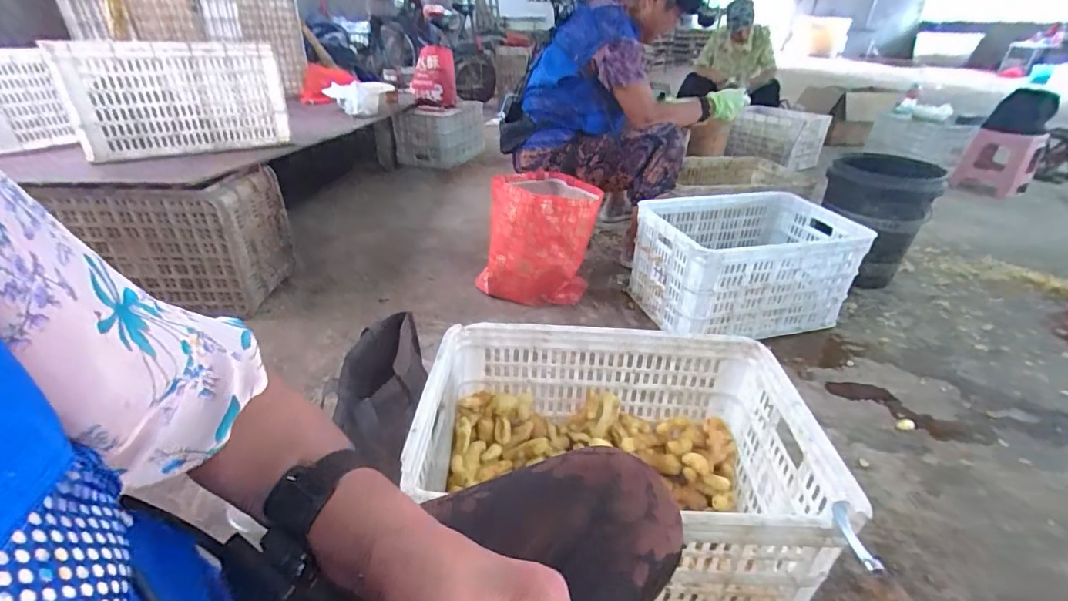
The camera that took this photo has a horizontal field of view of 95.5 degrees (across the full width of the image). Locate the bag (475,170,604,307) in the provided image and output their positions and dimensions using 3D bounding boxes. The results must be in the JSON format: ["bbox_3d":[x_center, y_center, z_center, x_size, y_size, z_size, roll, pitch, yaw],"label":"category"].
[{"bbox_3d":[0.006,-0.184,1.439,0.318,0.326,0.241,4,31,3],"label":"bag"}]

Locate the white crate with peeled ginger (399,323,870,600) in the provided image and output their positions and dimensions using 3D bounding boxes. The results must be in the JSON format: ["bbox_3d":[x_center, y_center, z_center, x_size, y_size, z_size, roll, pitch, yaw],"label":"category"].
[{"bbox_3d":[0.111,0.257,0.741,0.522,0.285,0.357,3,31,2],"label":"white crate with peeled ginger"}]

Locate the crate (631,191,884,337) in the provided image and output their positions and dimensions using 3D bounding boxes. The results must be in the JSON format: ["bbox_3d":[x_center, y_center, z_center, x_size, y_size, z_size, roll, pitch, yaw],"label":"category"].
[{"bbox_3d":[0.590,-0.110,1.394,0.540,0.273,0.357,-5,32,-12],"label":"crate"}]

